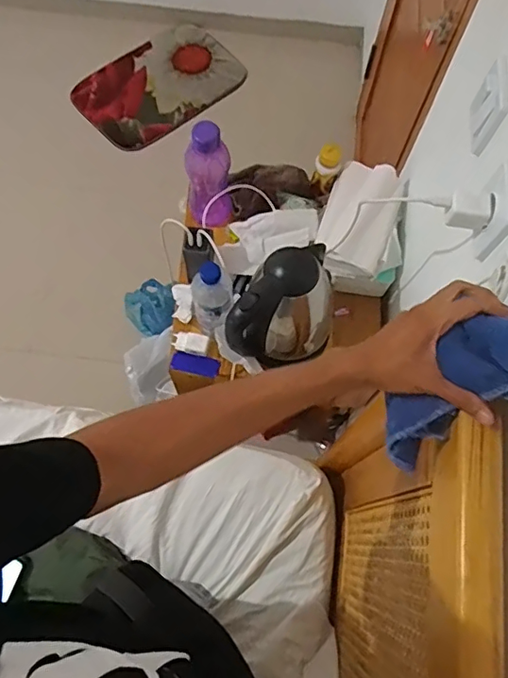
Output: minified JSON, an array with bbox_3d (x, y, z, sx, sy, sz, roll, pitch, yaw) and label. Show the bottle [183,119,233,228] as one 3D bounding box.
[{"bbox_3d":[-0.081,-0.280,0.955,0.080,0.231,0.062,-5,68,-4],"label":"bottle"}]

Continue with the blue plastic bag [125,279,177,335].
[{"bbox_3d":[-0.297,-0.085,1.498,0.126,0.157,0.088,-7,68,-5],"label":"blue plastic bag"}]

